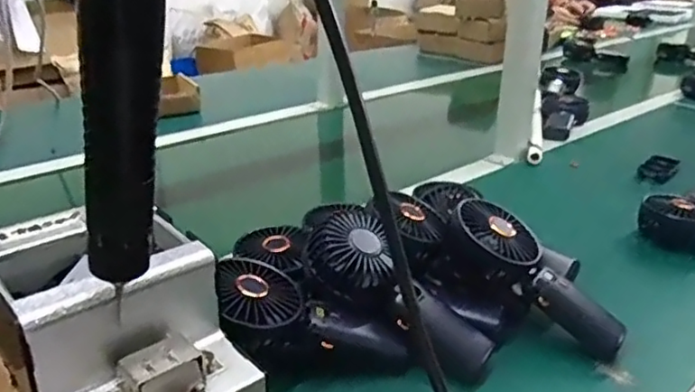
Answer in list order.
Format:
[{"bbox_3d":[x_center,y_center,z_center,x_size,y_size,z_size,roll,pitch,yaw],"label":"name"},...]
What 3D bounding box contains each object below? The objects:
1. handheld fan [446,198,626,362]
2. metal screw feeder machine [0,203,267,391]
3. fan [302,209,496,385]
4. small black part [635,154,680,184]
[{"bbox_3d":[0.167,0.077,0.568,0.181,0.052,0.072,41,38,15],"label":"handheld fan"},{"bbox_3d":[-0.150,0.099,0.411,0.185,0.125,0.134,22,31,38],"label":"metal screw feeder machine"},{"bbox_3d":[0.045,0.084,0.539,0.182,0.044,0.069,40,33,5],"label":"fan"},{"bbox_3d":[0.452,-0.041,0.898,0.039,0.014,0.094,21,31,37],"label":"small black part"}]

